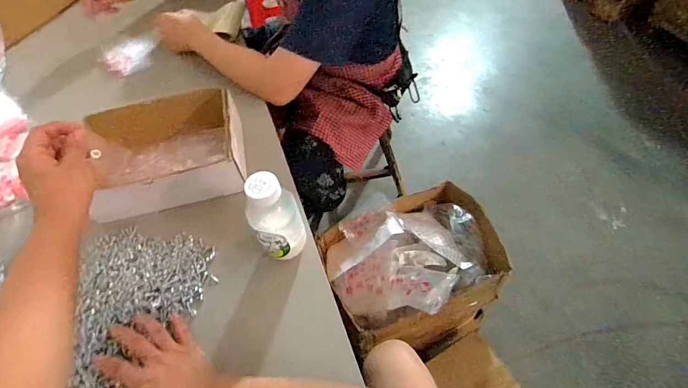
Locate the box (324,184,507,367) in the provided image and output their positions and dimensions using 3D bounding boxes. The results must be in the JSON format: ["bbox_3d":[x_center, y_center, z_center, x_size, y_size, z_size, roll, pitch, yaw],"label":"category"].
[{"bbox_3d":[0.196,0.200,1.029,0.385,0.301,0.329,-15,57,-5],"label":"box"}]

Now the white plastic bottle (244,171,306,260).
[{"bbox_3d":[-0.087,0.038,0.481,0.065,0.149,0.052,-28,59,-13],"label":"white plastic bottle"}]

